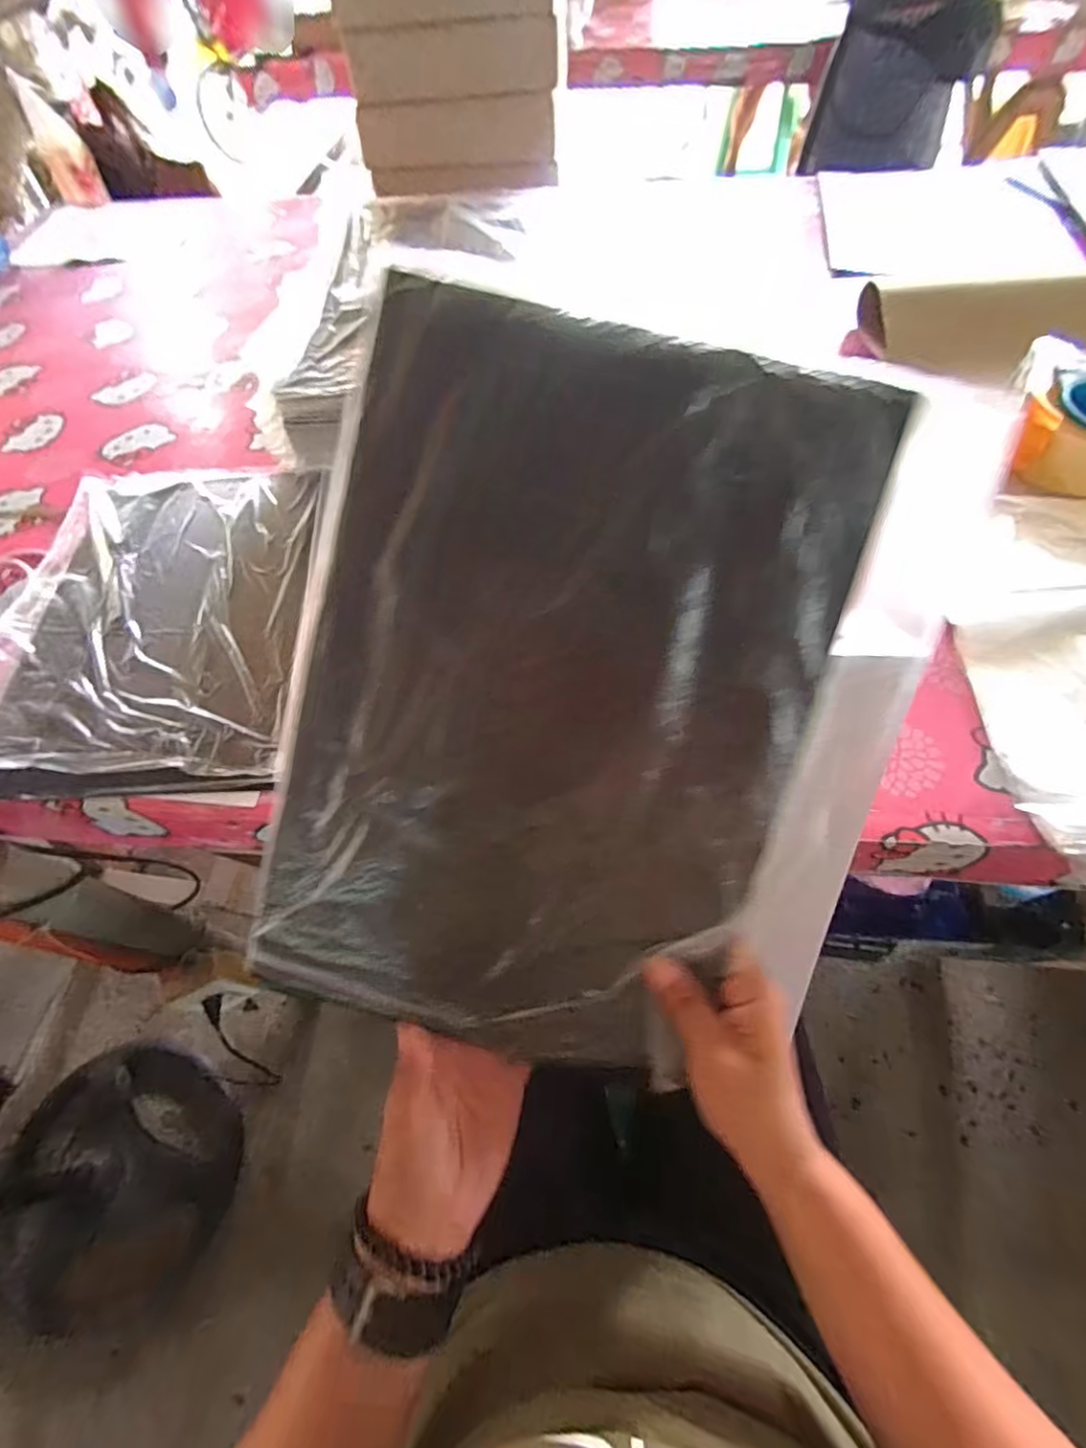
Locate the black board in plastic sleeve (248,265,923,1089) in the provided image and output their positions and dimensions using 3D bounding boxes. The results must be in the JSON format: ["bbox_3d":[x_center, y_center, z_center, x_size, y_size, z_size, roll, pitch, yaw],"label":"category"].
[{"bbox_3d":[0.000,-0.003,0.289,0.250,0.010,0.360,15,100,4],"label":"black board in plastic sleeve"}]

